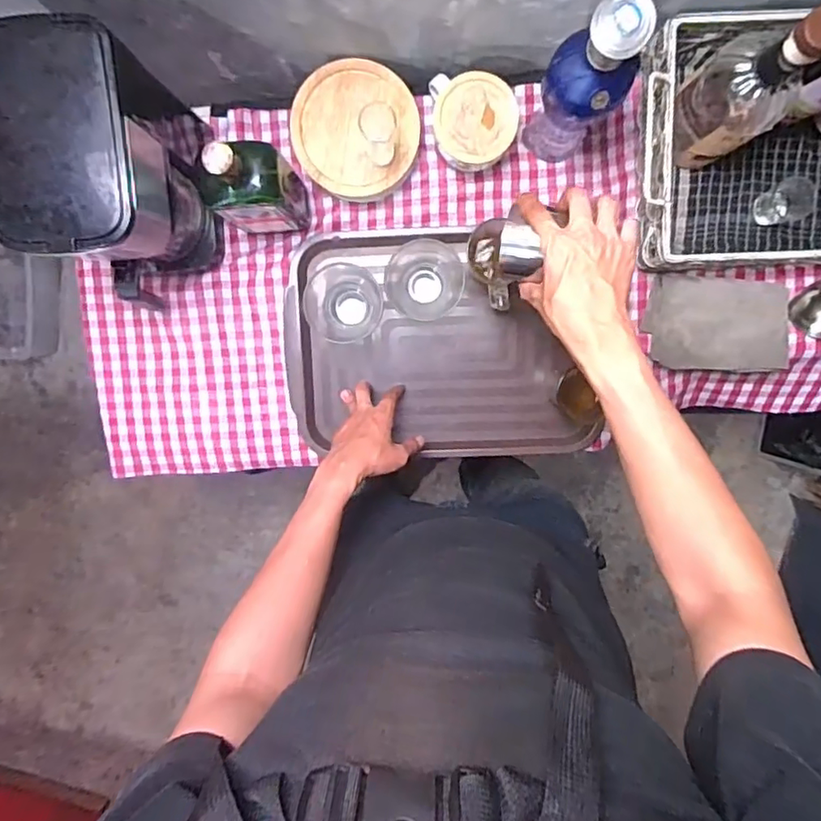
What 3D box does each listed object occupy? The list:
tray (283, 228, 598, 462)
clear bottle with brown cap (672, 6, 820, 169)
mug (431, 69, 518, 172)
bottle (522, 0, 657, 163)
[{"bbox_3d":[0.033,-0.087,0.750,0.388,0.028,0.299,-3,97,1],"label":"tray"},{"bbox_3d":[0.336,-0.321,0.563,0.090,0.224,0.092,-36,95,5],"label":"clear bottle with brown cap"},{"bbox_3d":[0.075,-0.346,0.675,0.099,0.063,0.098,-3,97,1],"label":"mug"},{"bbox_3d":[0.178,-0.332,0.583,0.073,0.268,0.072,38,96,-4],"label":"bottle"}]

